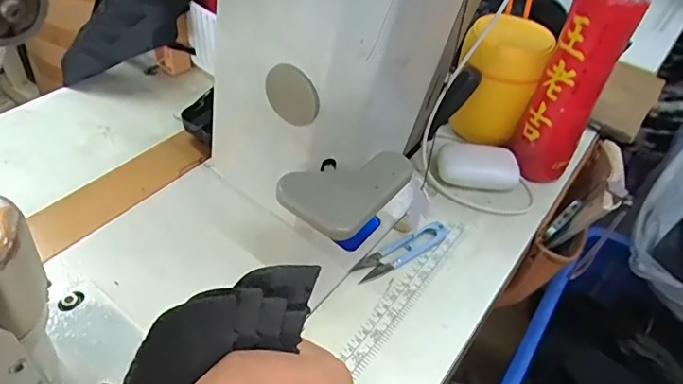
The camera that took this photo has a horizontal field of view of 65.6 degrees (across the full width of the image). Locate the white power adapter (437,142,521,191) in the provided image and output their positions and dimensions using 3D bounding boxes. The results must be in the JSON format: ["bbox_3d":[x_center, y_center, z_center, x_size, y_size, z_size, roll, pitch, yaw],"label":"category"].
[{"bbox_3d":[0.141,-0.026,0.547,0.084,0.042,0.033,9,42,2],"label":"white power adapter"}]

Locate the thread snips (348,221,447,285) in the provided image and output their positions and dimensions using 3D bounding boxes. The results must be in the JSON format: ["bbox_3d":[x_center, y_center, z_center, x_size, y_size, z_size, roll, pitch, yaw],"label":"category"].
[{"bbox_3d":[0.055,0.051,0.477,0.101,0.011,0.025,-22,49,-29],"label":"thread snips"}]

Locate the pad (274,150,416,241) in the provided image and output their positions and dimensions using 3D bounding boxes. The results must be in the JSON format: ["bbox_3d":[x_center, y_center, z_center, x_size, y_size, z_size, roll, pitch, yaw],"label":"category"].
[{"bbox_3d":[0.005,-0.006,0.413,0.067,0.015,0.099,32,47,25],"label":"pad"}]

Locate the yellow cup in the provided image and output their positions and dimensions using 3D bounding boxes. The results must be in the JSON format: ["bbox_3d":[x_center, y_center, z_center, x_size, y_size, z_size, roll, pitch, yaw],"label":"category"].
[{"bbox_3d":[0.166,-0.120,0.569,0.080,0.117,0.073,22,44,16],"label":"yellow cup"}]

